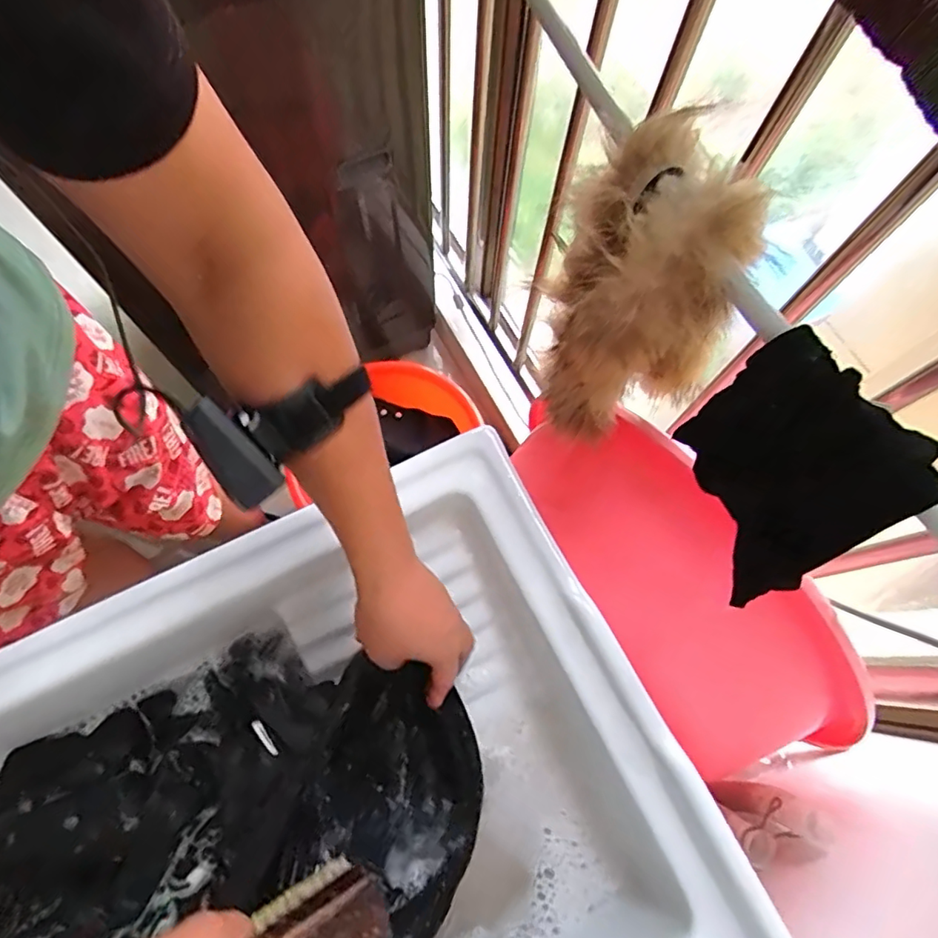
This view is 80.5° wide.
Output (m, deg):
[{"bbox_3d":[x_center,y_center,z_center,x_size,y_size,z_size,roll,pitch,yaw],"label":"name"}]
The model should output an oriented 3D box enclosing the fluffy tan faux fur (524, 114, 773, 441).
[{"bbox_3d":[0.128,-0.139,0.461,0.101,0.257,0.139,-13,71,-6],"label":"fluffy tan faux fur"}]

